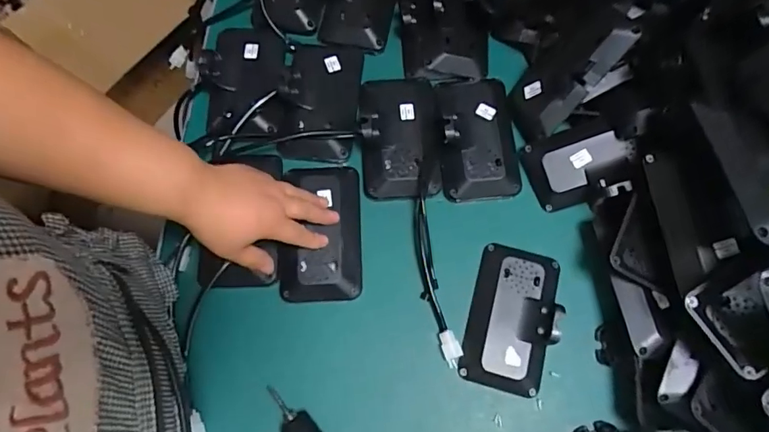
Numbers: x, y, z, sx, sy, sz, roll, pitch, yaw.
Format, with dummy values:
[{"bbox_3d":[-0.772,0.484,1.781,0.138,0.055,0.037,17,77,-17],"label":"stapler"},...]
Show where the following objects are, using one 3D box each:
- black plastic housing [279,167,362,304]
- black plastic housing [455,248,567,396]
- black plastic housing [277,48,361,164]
[{"bbox_3d":[-0.074,0.016,0.566,0.090,0.031,0.161,-2,72,0],"label":"black plastic housing"},{"bbox_3d":[0.138,0.107,0.528,0.091,0.044,0.152,14,72,5],"label":"black plastic housing"},{"bbox_3d":[-0.079,-0.149,0.597,0.090,0.026,0.158,5,72,2],"label":"black plastic housing"}]

